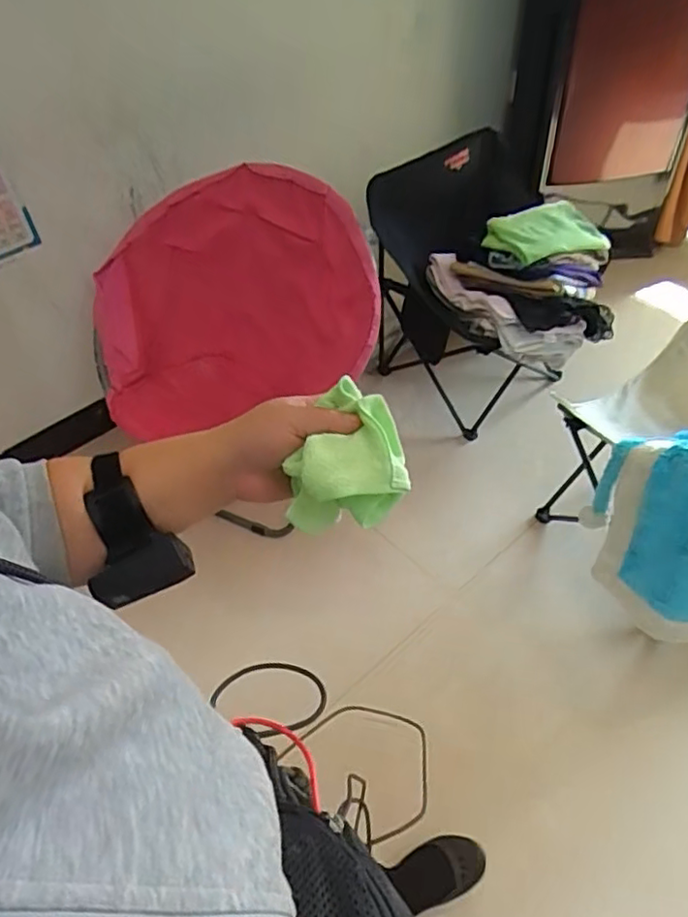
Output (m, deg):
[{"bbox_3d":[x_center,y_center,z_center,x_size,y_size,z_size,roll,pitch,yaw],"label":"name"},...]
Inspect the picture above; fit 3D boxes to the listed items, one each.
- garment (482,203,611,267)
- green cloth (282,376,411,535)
[{"bbox_3d":[0.551,-0.604,1.676,0.332,0.082,0.173,-21,50,-14],"label":"garment"},{"bbox_3d":[0.004,0.000,0.471,0.084,0.067,0.089,1,48,5],"label":"green cloth"}]

